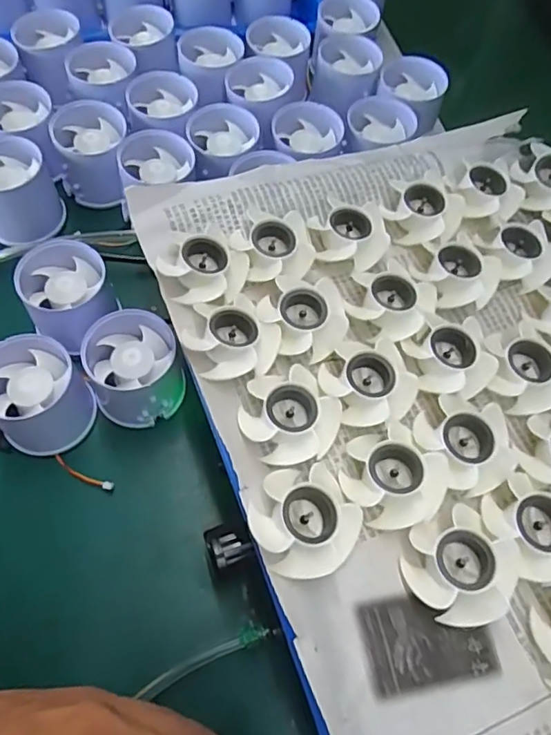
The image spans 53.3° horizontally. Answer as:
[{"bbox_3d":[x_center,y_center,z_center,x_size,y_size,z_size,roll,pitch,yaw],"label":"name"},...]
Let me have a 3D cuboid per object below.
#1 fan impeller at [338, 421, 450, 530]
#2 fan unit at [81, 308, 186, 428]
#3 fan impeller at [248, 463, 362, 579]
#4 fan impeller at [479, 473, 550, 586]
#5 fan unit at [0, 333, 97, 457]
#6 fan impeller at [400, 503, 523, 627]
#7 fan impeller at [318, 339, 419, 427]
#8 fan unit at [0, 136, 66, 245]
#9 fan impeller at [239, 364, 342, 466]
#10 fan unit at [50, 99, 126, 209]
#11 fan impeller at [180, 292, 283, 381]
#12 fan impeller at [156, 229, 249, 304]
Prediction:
[{"bbox_3d":[0.051,0.047,0.235,0.041,0.016,0.041,2,63,-3],"label":"fan impeller"},{"bbox_3d":[-0.084,0.003,0.327,0.053,0.048,0.051,2,63,-3],"label":"fan unit"},{"bbox_3d":[0.012,0.061,0.220,0.041,0.014,0.041,2,63,-3],"label":"fan impeller"},{"bbox_3d":[0.109,0.067,0.229,0.040,0.015,0.042,2,63,-3],"label":"fan impeller"},{"bbox_3d":[-0.137,0.017,0.317,0.052,0.048,0.054,40,67,15],"label":"fan unit"},{"bbox_3d":[0.074,0.080,0.221,0.041,0.018,0.040,2,63,-3],"label":"fan impeller"},{"bbox_3d":[0.043,0.006,0.255,0.039,0.014,0.043,-25,67,-16],"label":"fan impeller"},{"bbox_3d":[-0.183,-0.122,0.384,0.051,0.056,0.050,-28,68,-17],"label":"fan unit"},{"bbox_3d":[0.006,0.021,0.245,0.040,0.013,0.042,2,63,-3],"label":"fan impeller"},{"bbox_3d":[-0.132,-0.152,0.401,0.047,0.051,0.058,-10,64,-9],"label":"fan unit"},{"bbox_3d":[-0.022,-0.016,0.258,0.042,0.013,0.044,-38,71,-20],"label":"fan impeller"},{"bbox_3d":[-0.036,-0.051,0.276,0.042,0.011,0.040,2,63,-3],"label":"fan impeller"}]

